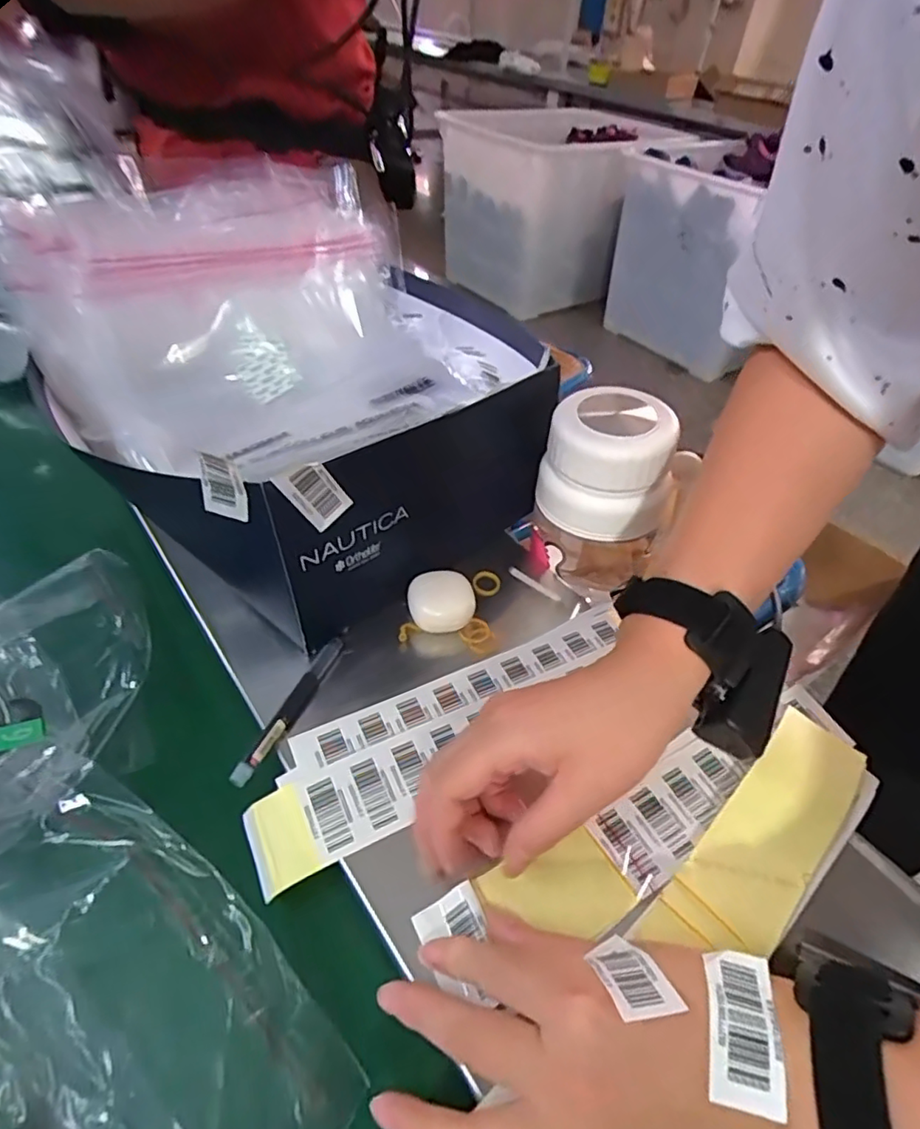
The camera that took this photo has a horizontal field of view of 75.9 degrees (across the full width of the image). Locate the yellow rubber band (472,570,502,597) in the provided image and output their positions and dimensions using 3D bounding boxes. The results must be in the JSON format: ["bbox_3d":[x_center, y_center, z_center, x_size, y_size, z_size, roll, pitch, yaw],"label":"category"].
[{"bbox_3d":[0.021,0.014,0.462,0.022,0.008,0.024,4,41,-4],"label":"yellow rubber band"}]

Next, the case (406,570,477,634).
[{"bbox_3d":[-0.014,0.028,0.424,0.046,0.023,0.043,-2,42,-10],"label":"case"}]

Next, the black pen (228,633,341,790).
[{"bbox_3d":[-0.103,0.086,0.361,0.011,0.012,0.107,19,43,13],"label":"black pen"}]

